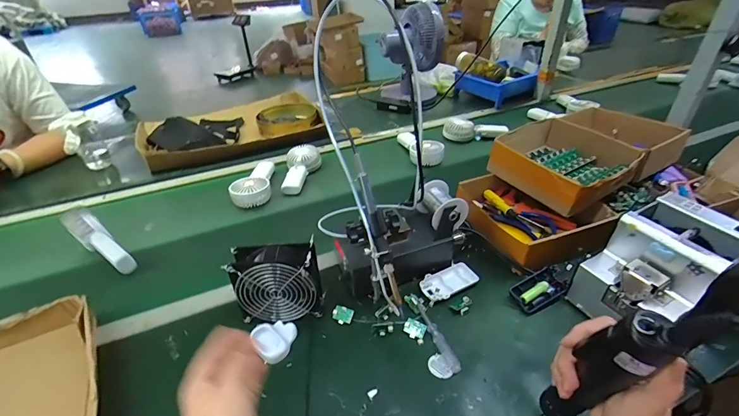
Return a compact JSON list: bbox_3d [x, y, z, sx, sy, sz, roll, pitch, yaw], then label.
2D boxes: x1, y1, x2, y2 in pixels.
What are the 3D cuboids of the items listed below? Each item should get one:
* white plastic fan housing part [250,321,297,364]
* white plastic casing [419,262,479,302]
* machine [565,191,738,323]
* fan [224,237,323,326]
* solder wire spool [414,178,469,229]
[{"bbox_3d":[-0.136,0.186,0.525,0.063,0.017,0.057,24,42,32],"label":"white plastic fan housing part"},{"bbox_3d":[0.131,0.122,0.595,0.094,0.015,0.052,-21,40,-25],"label":"white plastic casing"},{"bbox_3d":[0.402,0.092,0.512,0.175,0.156,0.120,-18,38,-22],"label":"machine"},{"bbox_3d":[-0.134,0.112,0.537,0.122,0.118,0.056,-5,35,-5],"label":"fan"},{"bbox_3d":[0.118,-0.005,0.591,0.063,0.050,0.076,-11,36,-14],"label":"solder wire spool"}]

